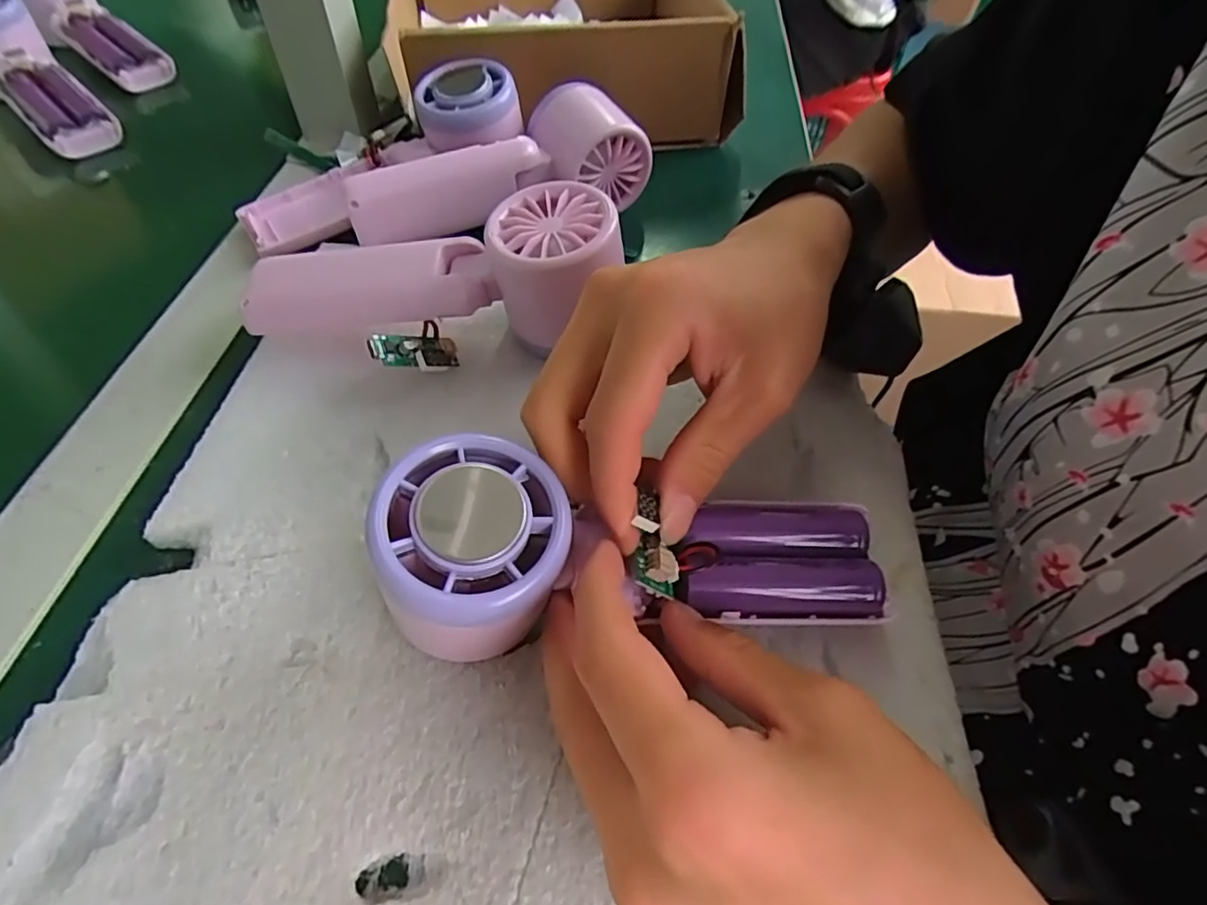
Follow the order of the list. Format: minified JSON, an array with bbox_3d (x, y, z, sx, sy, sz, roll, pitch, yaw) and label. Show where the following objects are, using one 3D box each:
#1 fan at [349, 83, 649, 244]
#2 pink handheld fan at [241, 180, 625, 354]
[{"bbox_3d":[-0.057,-0.158,0.334,0.162,0.047,0.046,-16,56,-14],"label":"fan"},{"bbox_3d":[-0.071,-0.074,0.271,0.164,0.047,0.055,-6,51,12],"label":"pink handheld fan"}]

